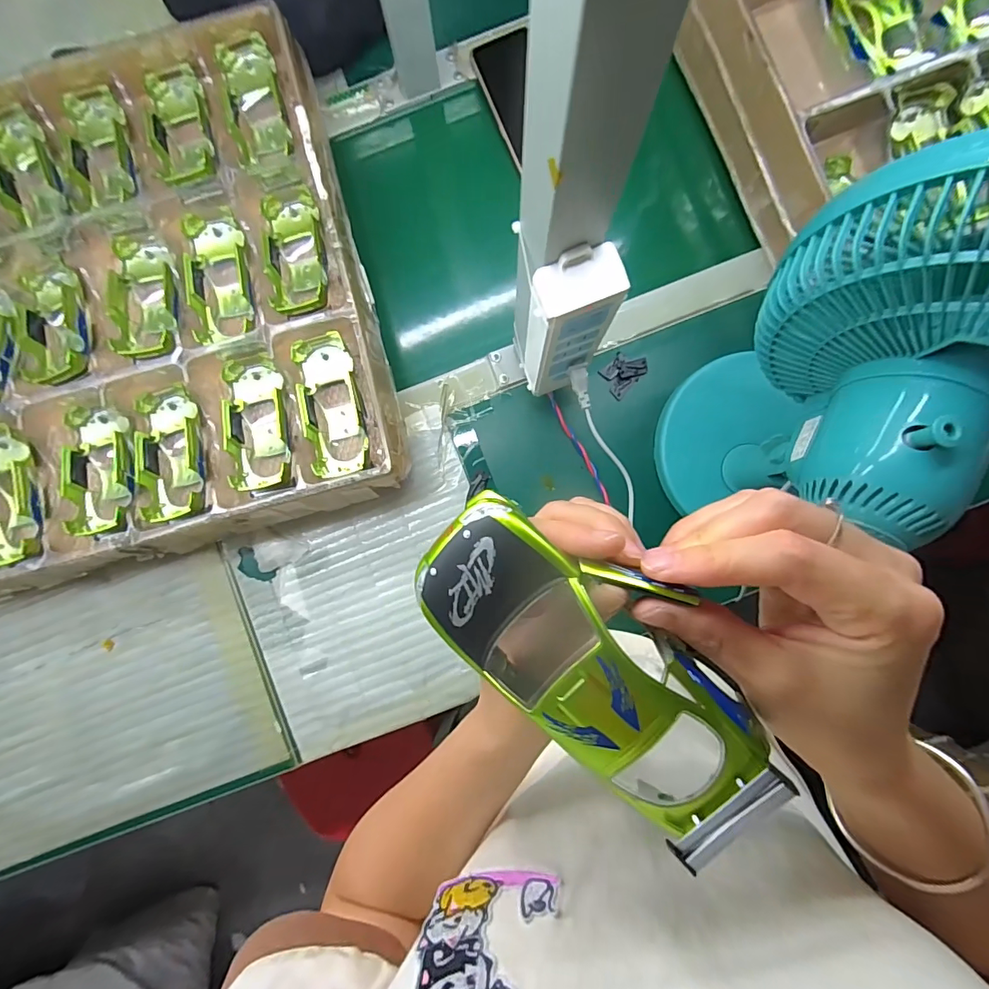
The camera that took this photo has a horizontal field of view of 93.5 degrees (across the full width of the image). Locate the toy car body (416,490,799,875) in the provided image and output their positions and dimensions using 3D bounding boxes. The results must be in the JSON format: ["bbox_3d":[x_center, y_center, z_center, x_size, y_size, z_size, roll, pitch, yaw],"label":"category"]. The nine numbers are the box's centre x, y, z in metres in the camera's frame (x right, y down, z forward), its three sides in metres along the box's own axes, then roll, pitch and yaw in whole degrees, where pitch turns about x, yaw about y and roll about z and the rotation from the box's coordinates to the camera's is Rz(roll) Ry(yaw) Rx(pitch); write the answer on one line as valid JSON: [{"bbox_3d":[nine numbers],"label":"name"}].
[{"bbox_3d":[0.035,0.053,0.151,0.130,0.025,0.059,42,89,8],"label":"toy car body"}]

